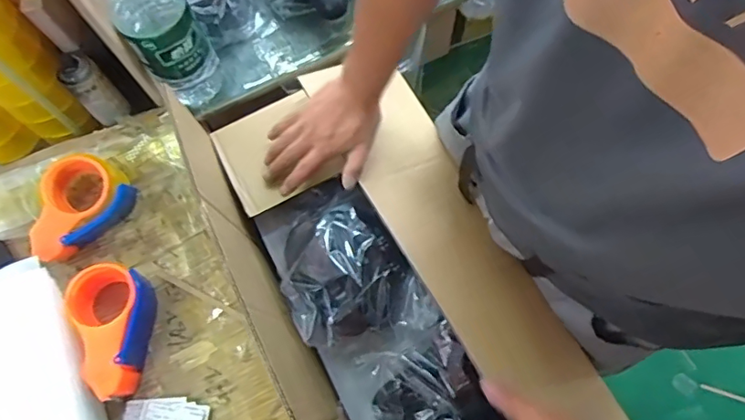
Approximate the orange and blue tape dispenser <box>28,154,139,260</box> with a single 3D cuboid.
[{"bbox_3d":[-0.380,-0.007,0.666,0.128,0.067,0.101,-41,74,-12],"label":"orange and blue tape dispenser"}]

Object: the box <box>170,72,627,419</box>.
[{"bbox_3d":[0.048,0.160,0.648,0.328,0.213,0.764,-23,68,-7],"label":"box"}]

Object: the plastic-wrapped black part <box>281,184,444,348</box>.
[{"bbox_3d":[-0.036,0.083,0.690,0.160,0.090,0.215,-27,72,-8],"label":"plastic-wrapped black part"}]

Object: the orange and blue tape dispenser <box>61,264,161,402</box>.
[{"bbox_3d":[-0.300,0.135,0.612,0.084,0.061,0.156,-29,72,-9],"label":"orange and blue tape dispenser"}]

